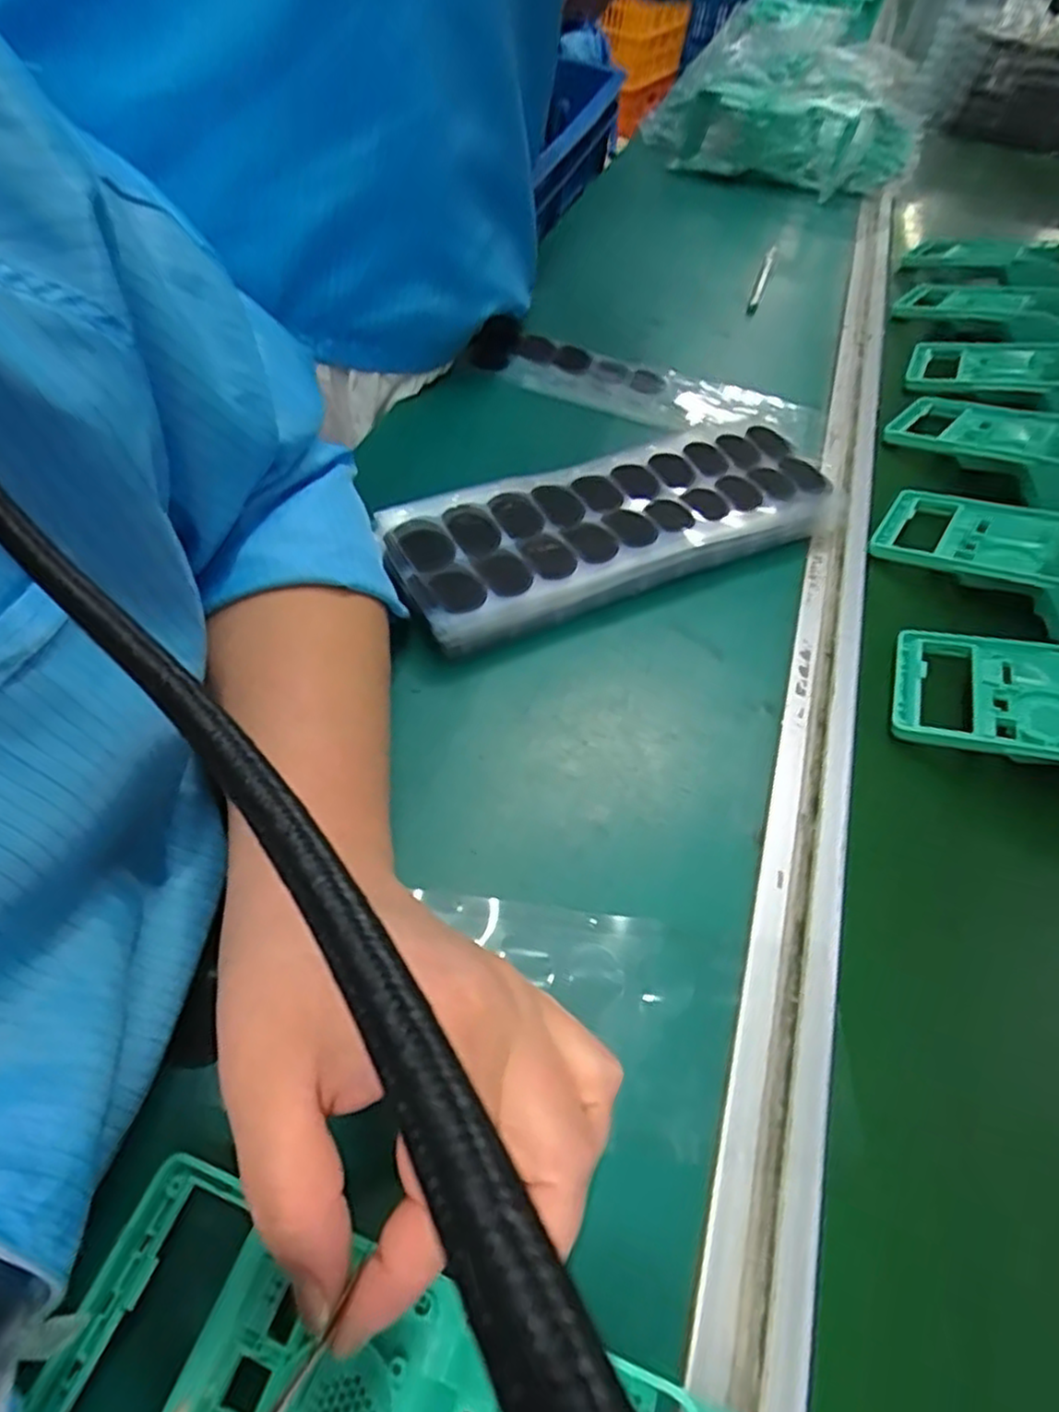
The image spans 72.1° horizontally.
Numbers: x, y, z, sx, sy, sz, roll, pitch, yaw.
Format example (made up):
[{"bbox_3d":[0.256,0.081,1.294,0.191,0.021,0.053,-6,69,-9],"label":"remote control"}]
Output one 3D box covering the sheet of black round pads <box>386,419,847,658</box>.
[{"bbox_3d":[0.057,-0.110,0.435,0.288,0.016,0.097,-19,62,-20],"label":"sheet of black round pads"}]

